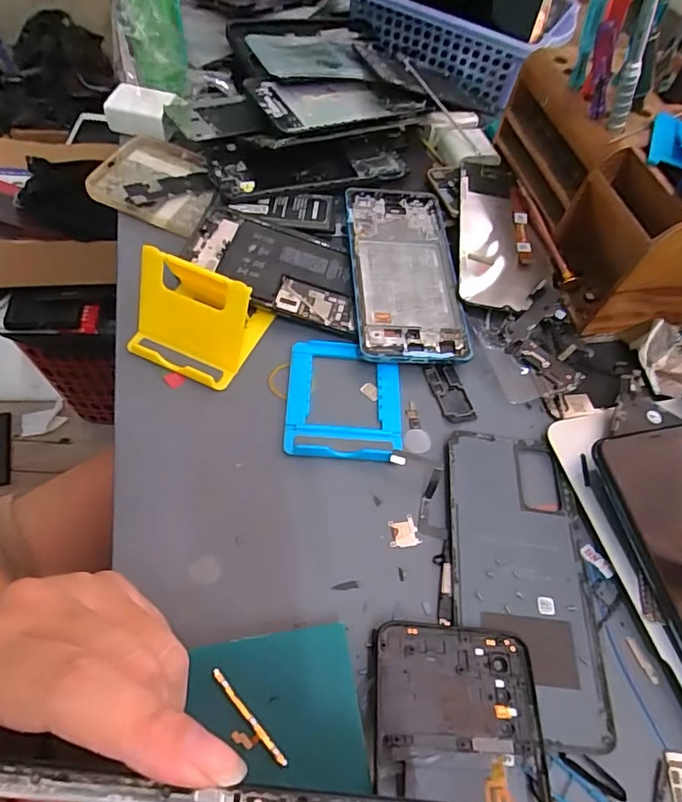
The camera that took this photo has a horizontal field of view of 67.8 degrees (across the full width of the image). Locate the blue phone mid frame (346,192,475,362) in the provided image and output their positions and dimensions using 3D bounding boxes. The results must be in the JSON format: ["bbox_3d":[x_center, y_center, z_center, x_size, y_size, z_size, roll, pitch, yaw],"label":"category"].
[{"bbox_3d":[0.045,-0.095,0.367,0.074,0.006,0.157,2,61,-9],"label":"blue phone mid frame"}]

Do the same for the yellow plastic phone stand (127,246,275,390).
[{"bbox_3d":[-0.092,-0.054,0.307,0.075,0.048,0.057,16,58,4],"label":"yellow plastic phone stand"}]

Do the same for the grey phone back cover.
[{"bbox_3d":[0.095,0.089,0.270,0.071,0.004,0.157,6,57,-4],"label":"grey phone back cover"}]

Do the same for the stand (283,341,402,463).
[{"bbox_3d":[0.002,-0.003,0.316,0.071,0.007,0.083,5,57,-5],"label":"stand"}]

